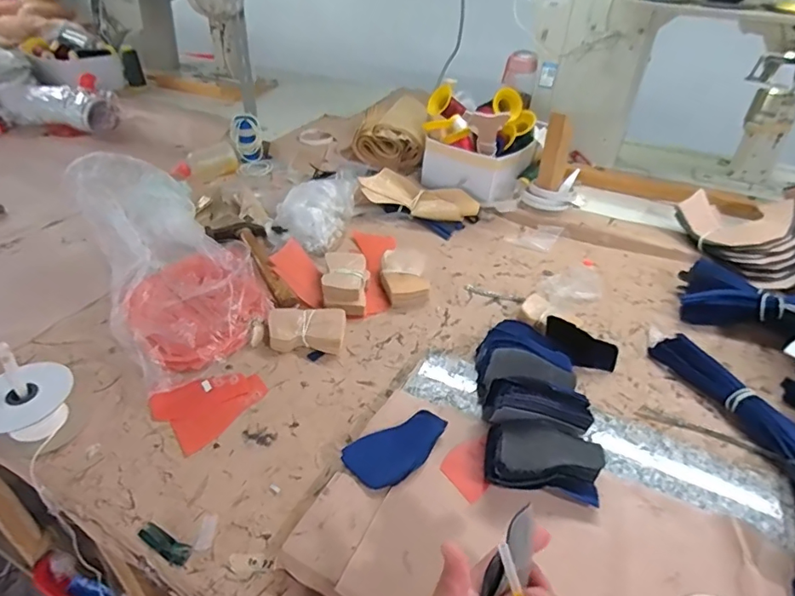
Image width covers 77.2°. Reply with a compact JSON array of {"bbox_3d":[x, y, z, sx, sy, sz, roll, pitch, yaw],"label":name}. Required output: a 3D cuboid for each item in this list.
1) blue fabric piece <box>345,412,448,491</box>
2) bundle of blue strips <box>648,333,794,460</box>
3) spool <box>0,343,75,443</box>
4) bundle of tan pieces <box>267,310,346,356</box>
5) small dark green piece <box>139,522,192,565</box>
[{"bbox_3d":[0.004,0.150,0.505,0.109,0.011,0.056,-24,50,-33],"label":"blue fabric piece"},{"bbox_3d":[0.390,0.114,0.584,0.053,0.033,0.196,-17,42,-20],"label":"bundle of blue strips"},{"bbox_3d":[-0.400,0.109,0.532,0.090,0.073,0.087,25,45,27],"label":"spool"},{"bbox_3d":[-0.121,0.044,0.658,0.101,0.025,0.070,0,39,0],"label":"bundle of tan pieces"},{"bbox_3d":[-0.210,0.221,0.449,0.058,0.008,0.018,19,42,21],"label":"small dark green piece"}]

